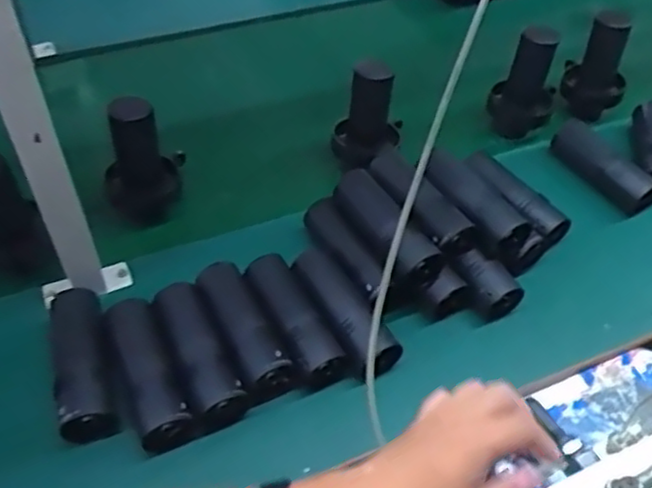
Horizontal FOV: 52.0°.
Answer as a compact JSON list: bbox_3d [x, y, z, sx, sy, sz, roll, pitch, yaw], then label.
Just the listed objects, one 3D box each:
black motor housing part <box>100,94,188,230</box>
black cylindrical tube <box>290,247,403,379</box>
[{"bbox_3d":[-0.236,-0.119,0.843,0.099,0.171,0.091,-10,50,-11],"label":"black motor housing part"},{"bbox_3d":[0.015,0.078,0.763,0.059,0.043,0.170,-27,55,-24],"label":"black cylindrical tube"}]

